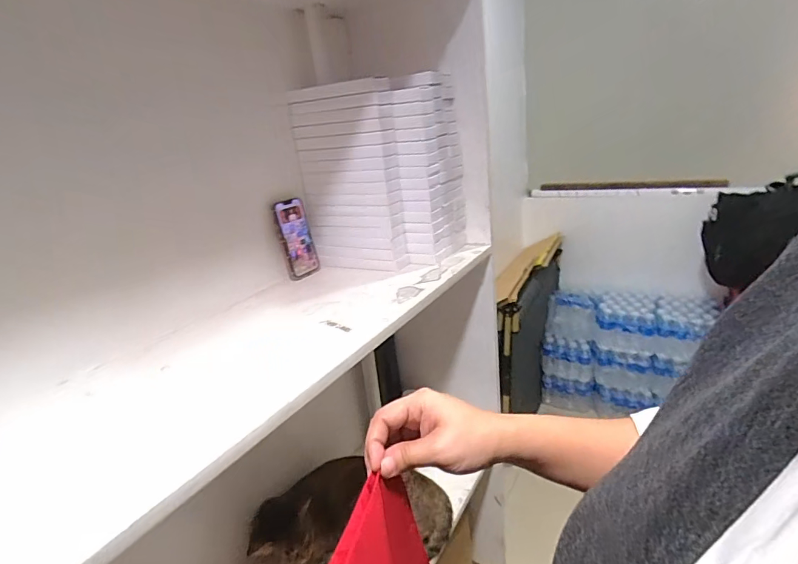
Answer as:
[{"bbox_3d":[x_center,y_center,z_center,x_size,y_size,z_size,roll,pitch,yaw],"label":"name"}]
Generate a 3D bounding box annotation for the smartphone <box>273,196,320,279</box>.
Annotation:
[{"bbox_3d":[-0.198,-0.084,0.839,0.011,0.147,0.077,-2,21,40],"label":"smartphone"}]

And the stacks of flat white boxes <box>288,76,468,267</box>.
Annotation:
[{"bbox_3d":[-0.031,-0.211,0.865,0.235,0.327,0.221,8,24,36],"label":"stacks of flat white boxes"}]

